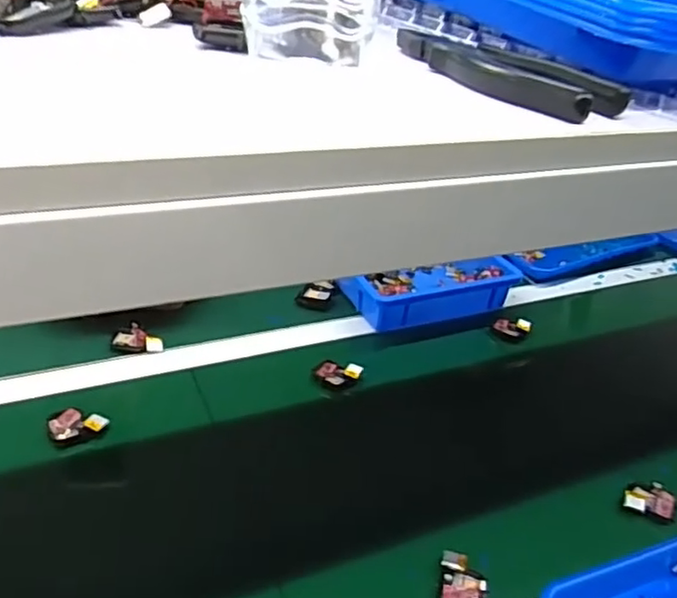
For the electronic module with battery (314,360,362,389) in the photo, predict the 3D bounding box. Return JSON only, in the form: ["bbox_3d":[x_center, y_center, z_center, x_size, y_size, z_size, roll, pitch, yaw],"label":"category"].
[{"bbox_3d":[-0.002,0.091,0.777,0.059,0.017,0.034,14,30,12],"label":"electronic module with battery"}]

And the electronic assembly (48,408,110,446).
[{"bbox_3d":[-0.274,0.131,0.663,0.055,0.014,0.035,-14,35,-33],"label":"electronic assembly"}]

